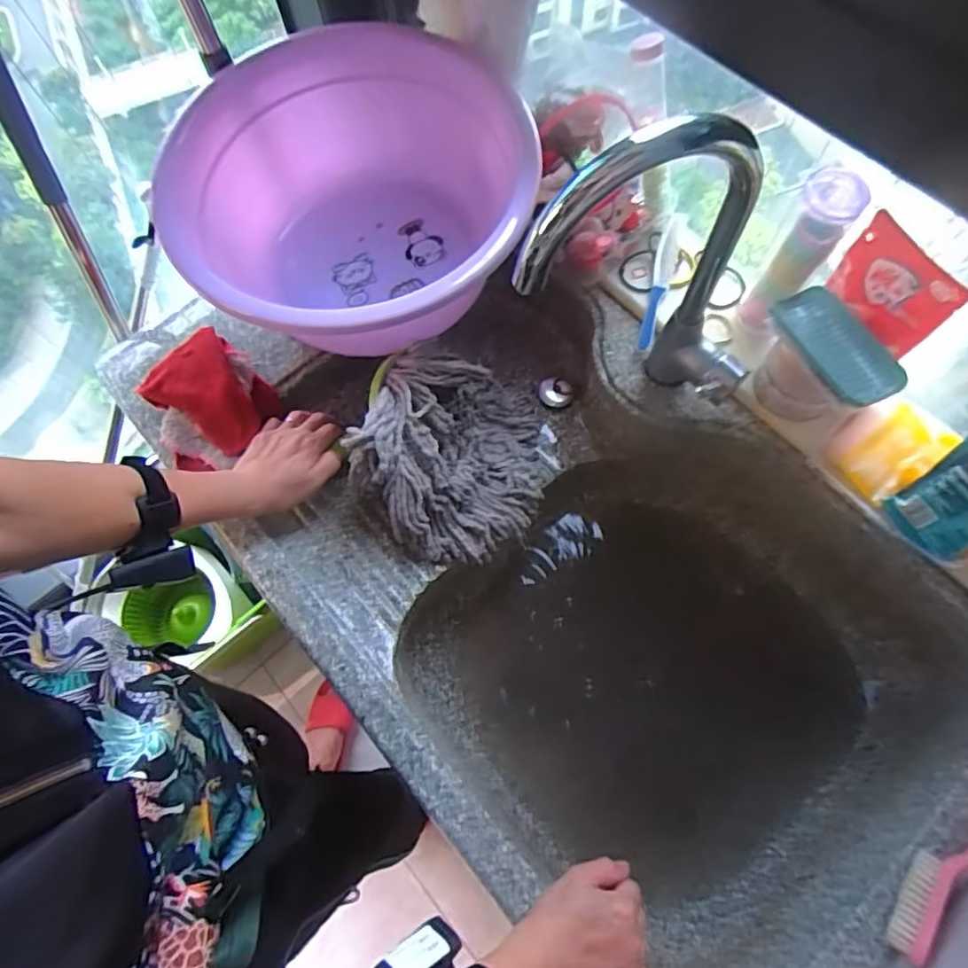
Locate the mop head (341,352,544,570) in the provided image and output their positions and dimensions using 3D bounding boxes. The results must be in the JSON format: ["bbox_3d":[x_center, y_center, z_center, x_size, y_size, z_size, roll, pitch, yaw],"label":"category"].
[{"bbox_3d":[-0.029,-0.040,0.674,0.183,0.174,0.233,-1,70,1],"label":"mop head"}]

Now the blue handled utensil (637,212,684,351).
[{"bbox_3d":[0.209,-0.244,0.722,0.019,0.028,0.183,15,71,7],"label":"blue handled utensil"}]

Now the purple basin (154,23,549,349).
[{"bbox_3d":[-0.164,-0.306,0.693,0.373,0.169,0.374,-1,70,2],"label":"purple basin"}]

